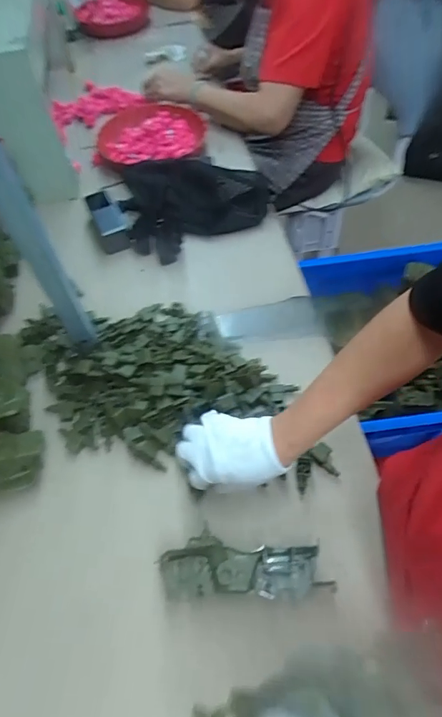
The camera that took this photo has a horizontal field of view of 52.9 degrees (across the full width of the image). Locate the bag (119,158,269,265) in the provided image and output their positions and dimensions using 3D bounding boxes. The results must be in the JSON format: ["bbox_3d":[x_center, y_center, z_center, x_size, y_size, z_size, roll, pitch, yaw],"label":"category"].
[{"bbox_3d":[-0.049,-0.310,0.857,0.285,0.070,0.197,-15,56,-6],"label":"bag"}]

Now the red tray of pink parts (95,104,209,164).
[{"bbox_3d":[-0.159,-0.530,1.035,0.245,0.042,0.208,3,56,5],"label":"red tray of pink parts"}]

